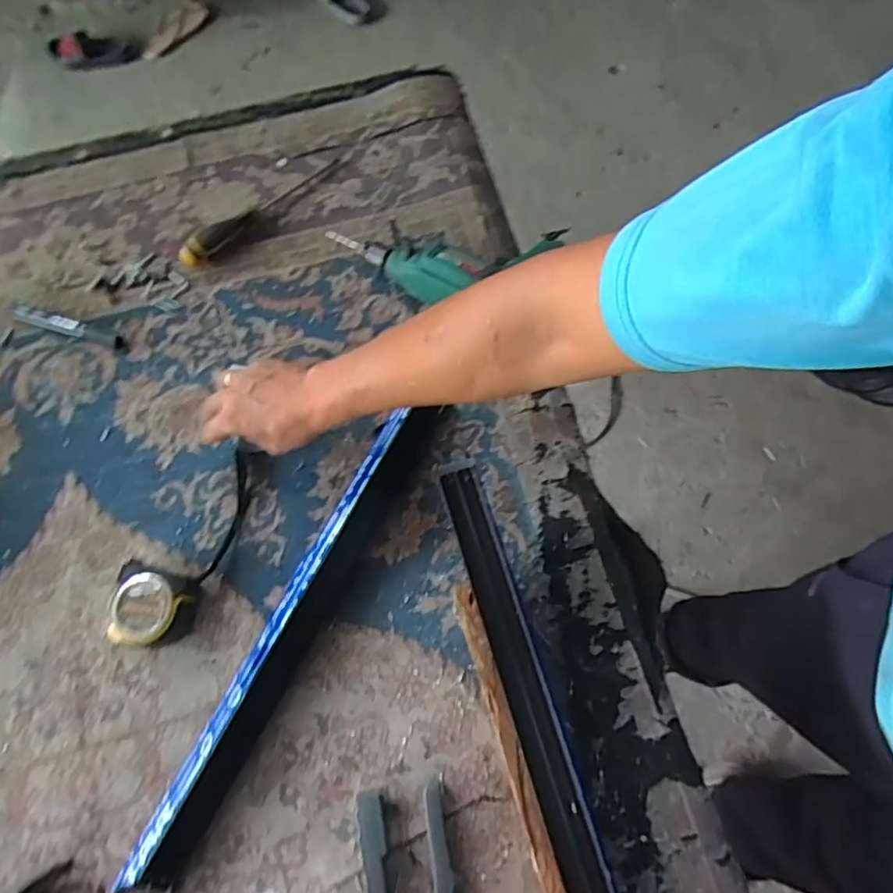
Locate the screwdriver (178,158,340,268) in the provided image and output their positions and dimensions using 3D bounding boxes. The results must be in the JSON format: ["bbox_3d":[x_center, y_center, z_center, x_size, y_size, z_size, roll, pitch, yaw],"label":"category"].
[{"bbox_3d":[-0.223,-0.284,0.728,0.223,0.029,0.026,-43,75,-12],"label":"screwdriver"}]

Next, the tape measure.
[{"bbox_3d":[-0.276,0.151,0.576,0.067,0.040,0.071,6,71,4],"label":"tape measure"}]

